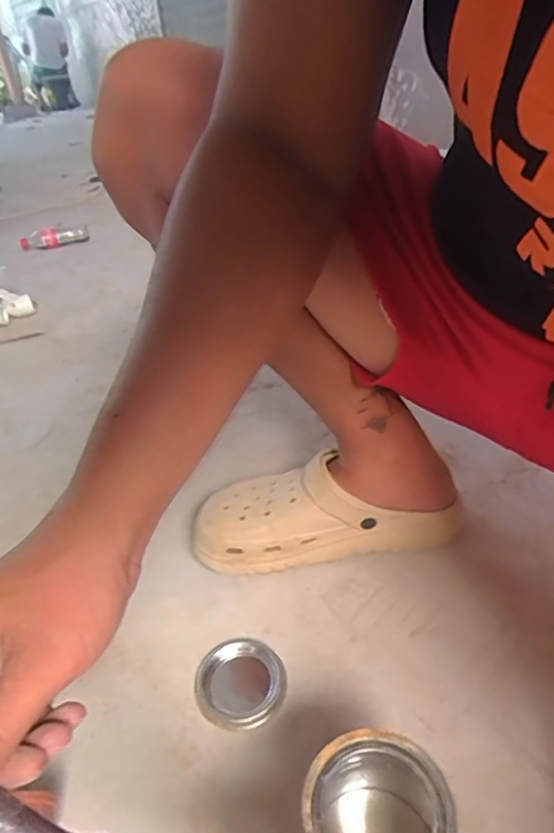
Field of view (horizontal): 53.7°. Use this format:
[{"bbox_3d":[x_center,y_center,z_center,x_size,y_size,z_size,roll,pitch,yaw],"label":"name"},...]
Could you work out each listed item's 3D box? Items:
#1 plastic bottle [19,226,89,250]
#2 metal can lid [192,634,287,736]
[{"bbox_3d":[-0.663,-0.531,1.631,0.205,0.059,0.060,-11,35,-8],"label":"plastic bottle"},{"bbox_3d":[-0.032,0.229,0.475,0.076,0.018,0.079,-4,34,3],"label":"metal can lid"}]

